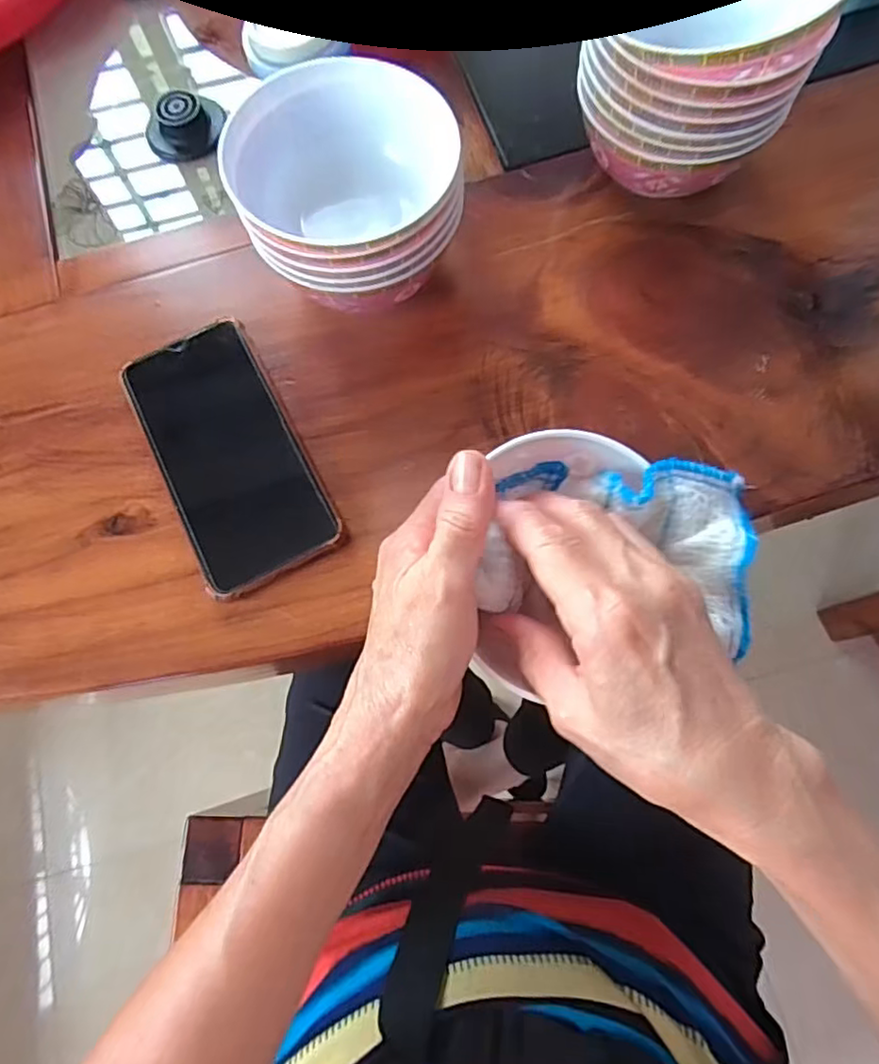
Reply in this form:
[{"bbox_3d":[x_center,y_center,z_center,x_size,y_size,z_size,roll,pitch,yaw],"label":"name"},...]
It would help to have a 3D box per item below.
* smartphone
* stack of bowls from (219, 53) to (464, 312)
[{"bbox_3d":[-0.115,-0.044,0.335,0.070,0.013,0.148,-27,74,-6],"label":"smartphone"},{"bbox_3d":[-0.044,-0.173,0.333,0.119,0.087,0.115,-24,74,-5],"label":"stack of bowls"}]

